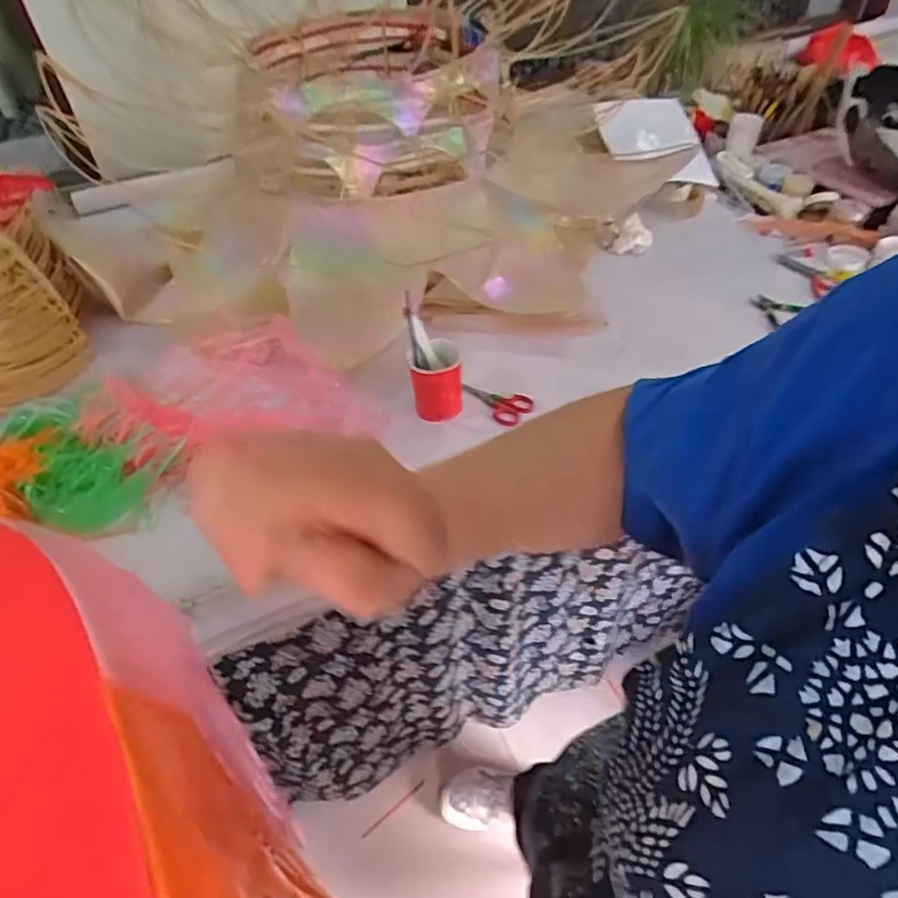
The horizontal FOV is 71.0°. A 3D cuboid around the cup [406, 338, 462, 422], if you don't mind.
[{"bbox_3d":[-0.018,-0.094,0.884,0.068,0.094,0.086,-4,47,-1],"label":"cup"}]

